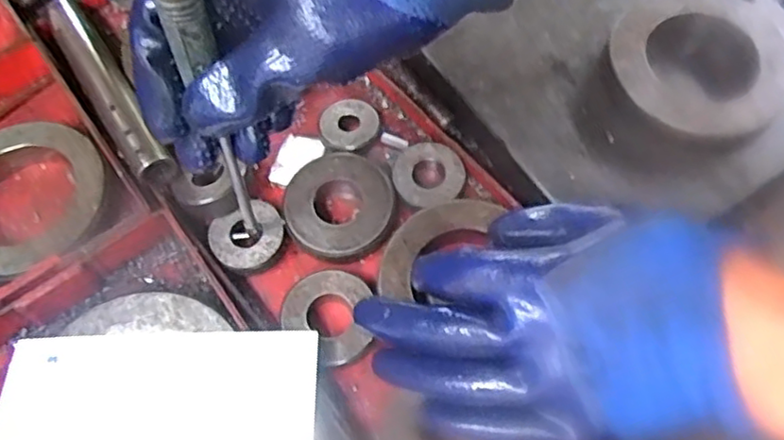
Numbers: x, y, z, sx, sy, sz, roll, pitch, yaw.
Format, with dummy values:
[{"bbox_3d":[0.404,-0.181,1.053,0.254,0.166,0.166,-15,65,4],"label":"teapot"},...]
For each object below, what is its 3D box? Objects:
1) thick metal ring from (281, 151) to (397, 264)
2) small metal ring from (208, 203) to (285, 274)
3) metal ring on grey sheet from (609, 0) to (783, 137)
[{"bbox_3d":[-0.029,-0.008,0.364,0.060,0.013,0.062,-1,65,1],"label":"thick metal ring"},{"bbox_3d":[-0.079,0.010,0.361,0.040,0.007,0.036,-24,67,-9],"label":"small metal ring"},{"bbox_3d":[0.174,-0.089,0.372,0.097,0.027,0.097,30,70,15],"label":"metal ring on grey sheet"}]

